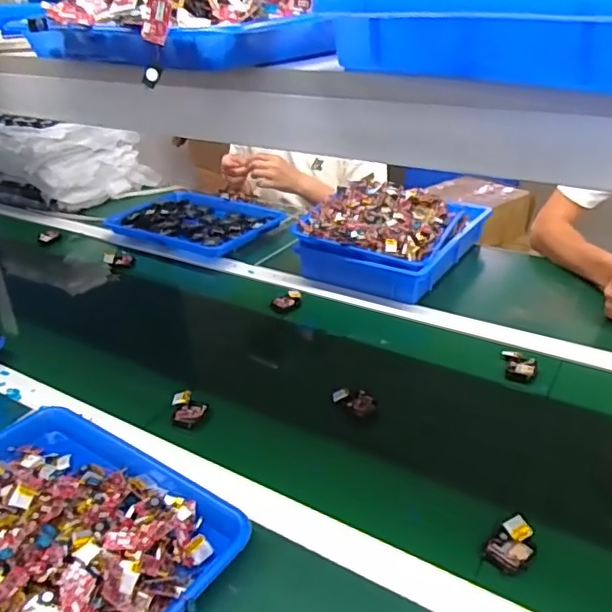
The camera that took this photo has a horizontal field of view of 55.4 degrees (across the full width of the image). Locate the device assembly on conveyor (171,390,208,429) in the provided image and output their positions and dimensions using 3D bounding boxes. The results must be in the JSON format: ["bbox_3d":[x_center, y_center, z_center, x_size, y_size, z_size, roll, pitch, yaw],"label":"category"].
[{"bbox_3d":[-0.146,0.128,0.732,0.041,0.017,0.057,-8,30,-8],"label":"device assembly on conveyor"}]

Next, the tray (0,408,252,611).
[{"bbox_3d":[-0.246,0.211,0.547,0.329,0.053,0.255,18,36,33],"label":"tray"}]

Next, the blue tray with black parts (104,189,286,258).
[{"bbox_3d":[-0.233,-0.182,1.265,0.338,0.045,0.244,16,35,30],"label":"blue tray with black parts"}]

